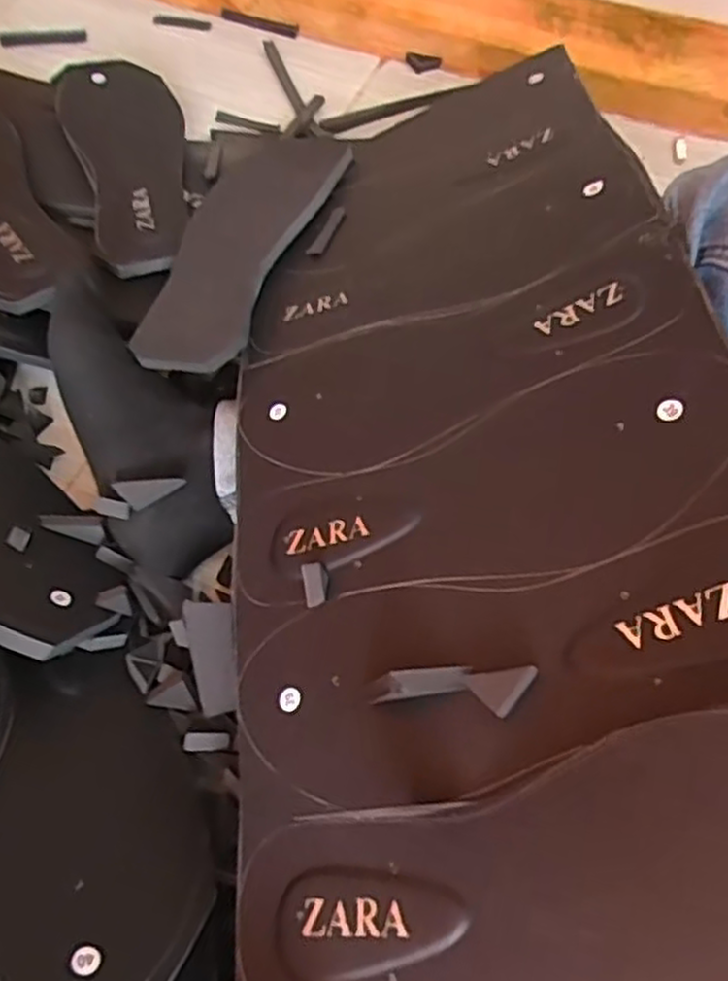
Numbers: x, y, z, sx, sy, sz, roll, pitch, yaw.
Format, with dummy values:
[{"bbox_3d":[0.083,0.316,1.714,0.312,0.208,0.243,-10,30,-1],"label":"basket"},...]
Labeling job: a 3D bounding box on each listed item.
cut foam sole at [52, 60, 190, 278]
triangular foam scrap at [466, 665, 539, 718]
[{"bbox_3d":[-0.199,-0.283,0.617,0.099,0.012,0.272,-8,61,-14],"label":"cut foam sole"},{"bbox_3d":[0.056,0.081,0.296,0.027,0.004,0.017,-15,63,15],"label":"triangular foam scrap"}]

